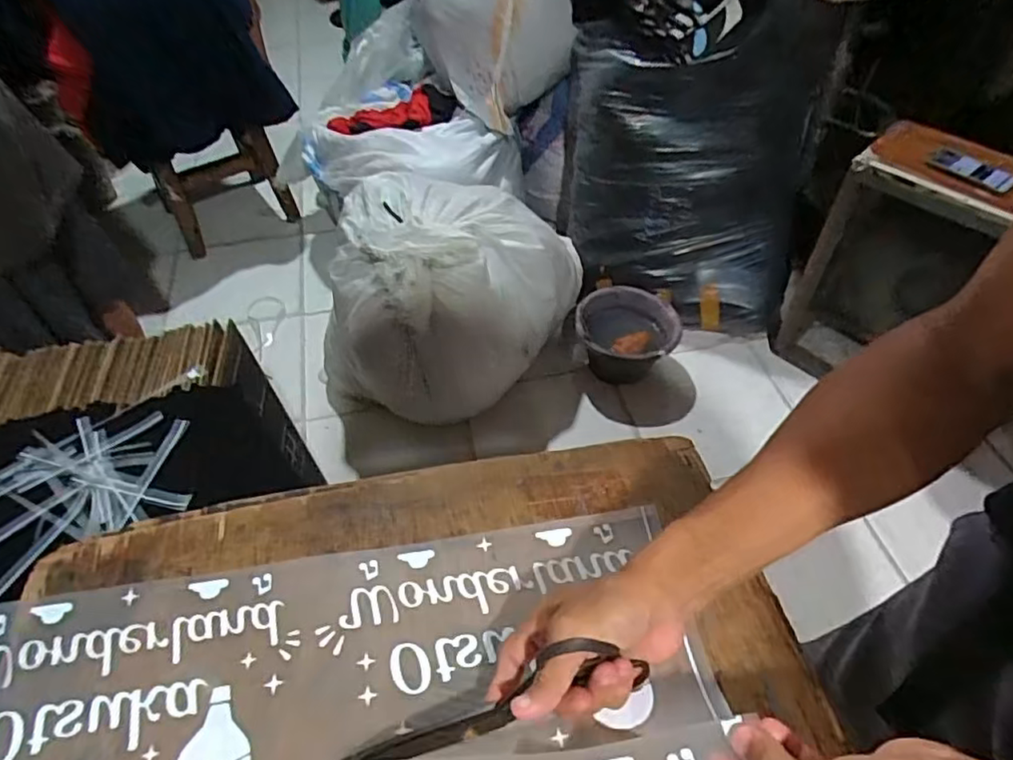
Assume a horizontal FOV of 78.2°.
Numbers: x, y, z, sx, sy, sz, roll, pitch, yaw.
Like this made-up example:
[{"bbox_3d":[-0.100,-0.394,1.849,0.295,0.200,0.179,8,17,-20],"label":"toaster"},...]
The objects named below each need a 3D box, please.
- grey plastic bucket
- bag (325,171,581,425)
[{"bbox_3d":[0.306,-0.109,1.612,0.247,0.155,0.236,0,48,0],"label":"grey plastic bucket"},{"bbox_3d":[-0.151,-0.224,1.481,0.500,0.471,0.509,24,52,21],"label":"bag"}]

